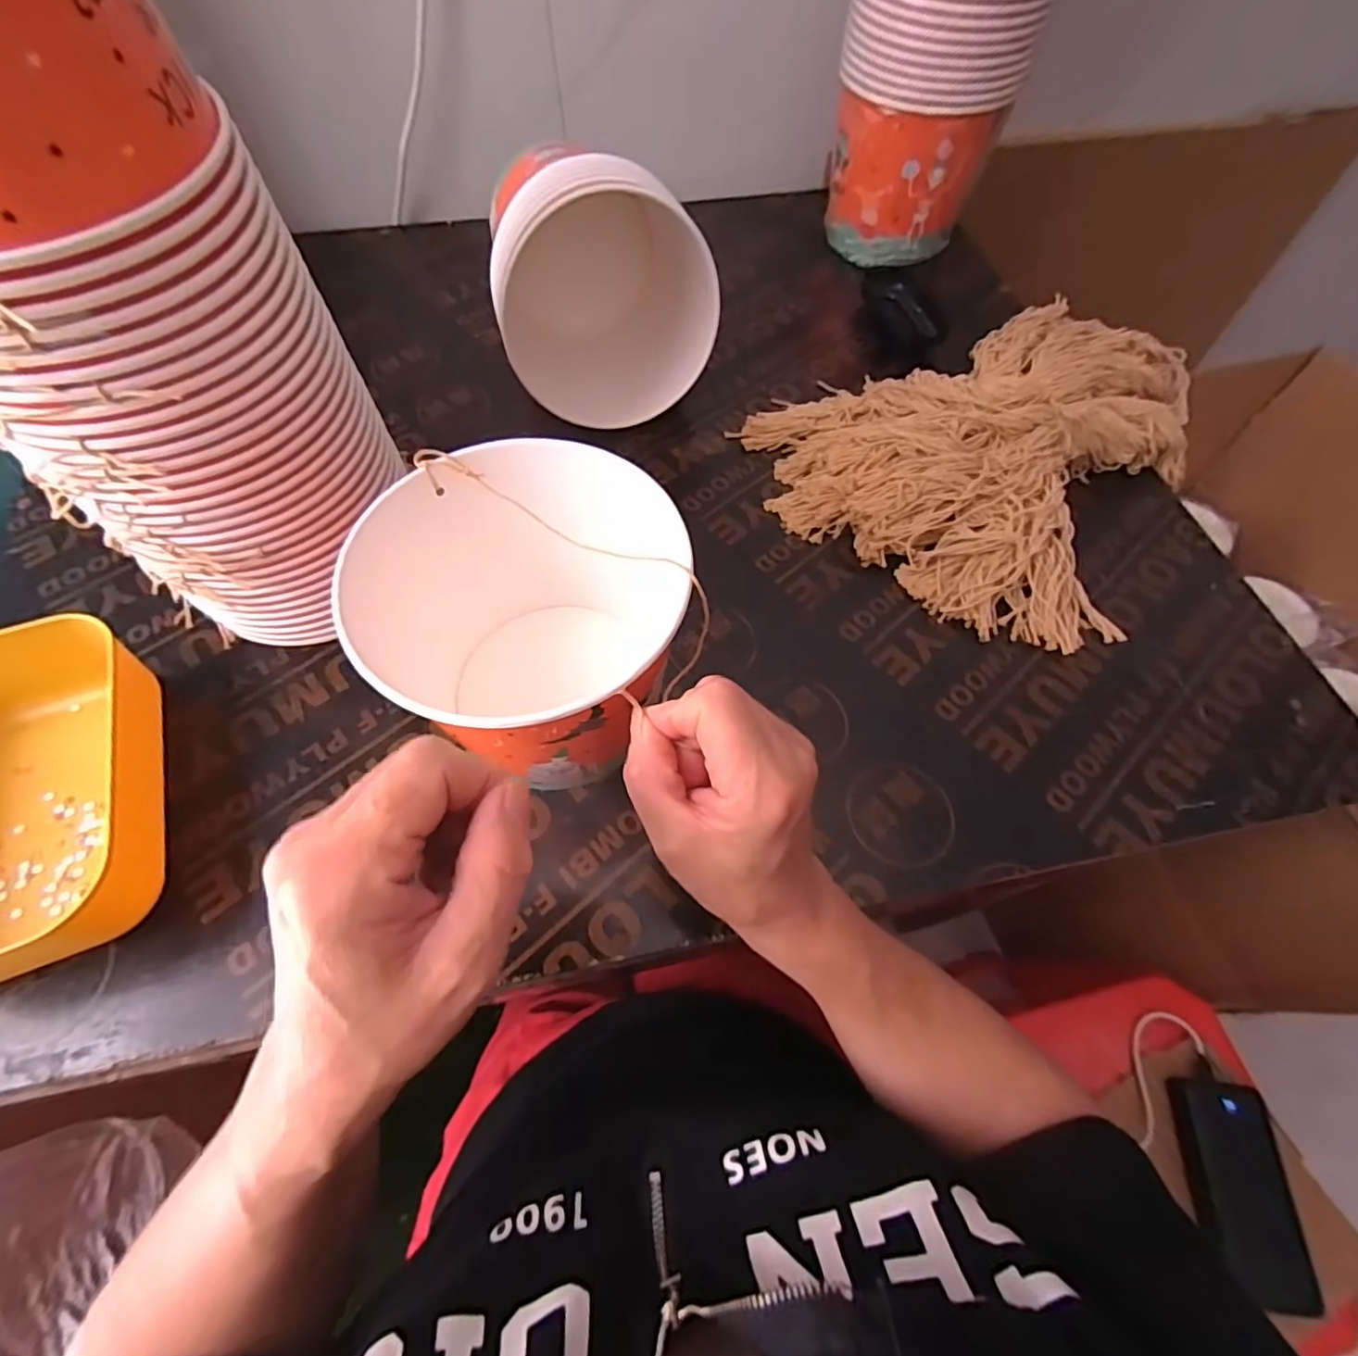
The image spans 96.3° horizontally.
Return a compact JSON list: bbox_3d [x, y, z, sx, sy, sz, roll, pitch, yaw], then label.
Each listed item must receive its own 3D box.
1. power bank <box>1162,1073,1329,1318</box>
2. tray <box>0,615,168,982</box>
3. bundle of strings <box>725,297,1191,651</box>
[{"bbox_3d":[0.482,0.438,0.525,0.075,0.026,0.151,6,61,2],"label":"power bank"},{"bbox_3d":[-0.368,0.064,0.335,0.145,0.056,0.194,-20,63,-12],"label":"tray"},{"bbox_3d":[0.243,-0.203,0.486,0.307,0.062,0.326,35,66,17],"label":"bundle of strings"}]

